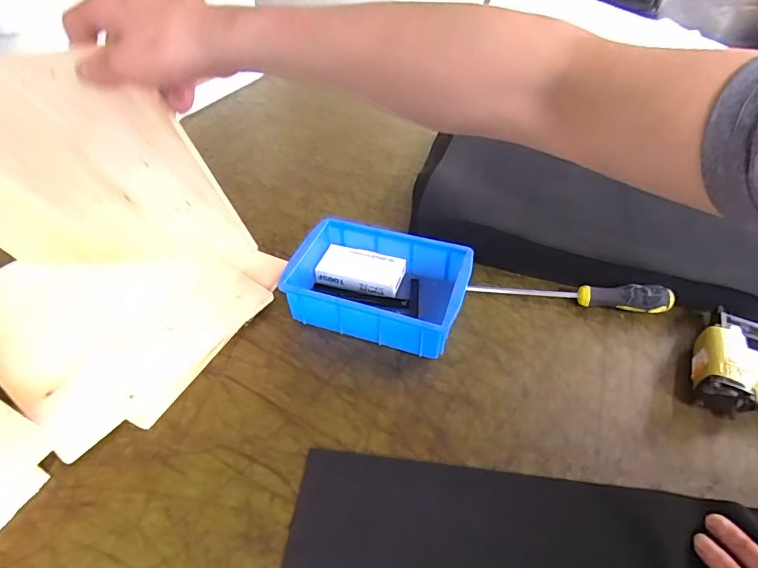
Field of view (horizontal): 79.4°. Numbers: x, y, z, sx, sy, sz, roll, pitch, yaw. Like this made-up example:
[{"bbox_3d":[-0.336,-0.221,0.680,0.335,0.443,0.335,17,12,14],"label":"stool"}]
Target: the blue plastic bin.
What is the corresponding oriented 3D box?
[{"bbox_3d":[-0.006,0.001,0.551,0.195,0.068,0.134,13,47,12],"label":"blue plastic bin"}]

